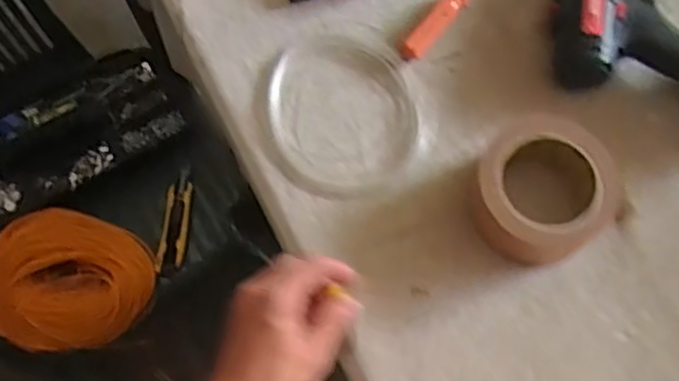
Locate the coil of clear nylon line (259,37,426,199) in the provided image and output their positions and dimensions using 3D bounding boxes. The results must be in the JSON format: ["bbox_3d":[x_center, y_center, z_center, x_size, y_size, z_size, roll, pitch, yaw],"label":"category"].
[{"bbox_3d":[0.001,-0.067,0.607,0.135,0.010,0.153,-13,71,-4],"label":"coil of clear nylon line"}]

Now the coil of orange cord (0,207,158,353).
[{"bbox_3d":[-0.348,0.112,0.866,0.198,0.060,0.175,25,71,10],"label":"coil of orange cord"}]

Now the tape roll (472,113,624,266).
[{"bbox_3d":[0.164,-0.001,0.559,0.115,0.051,0.113,0,71,1],"label":"tape roll"}]

